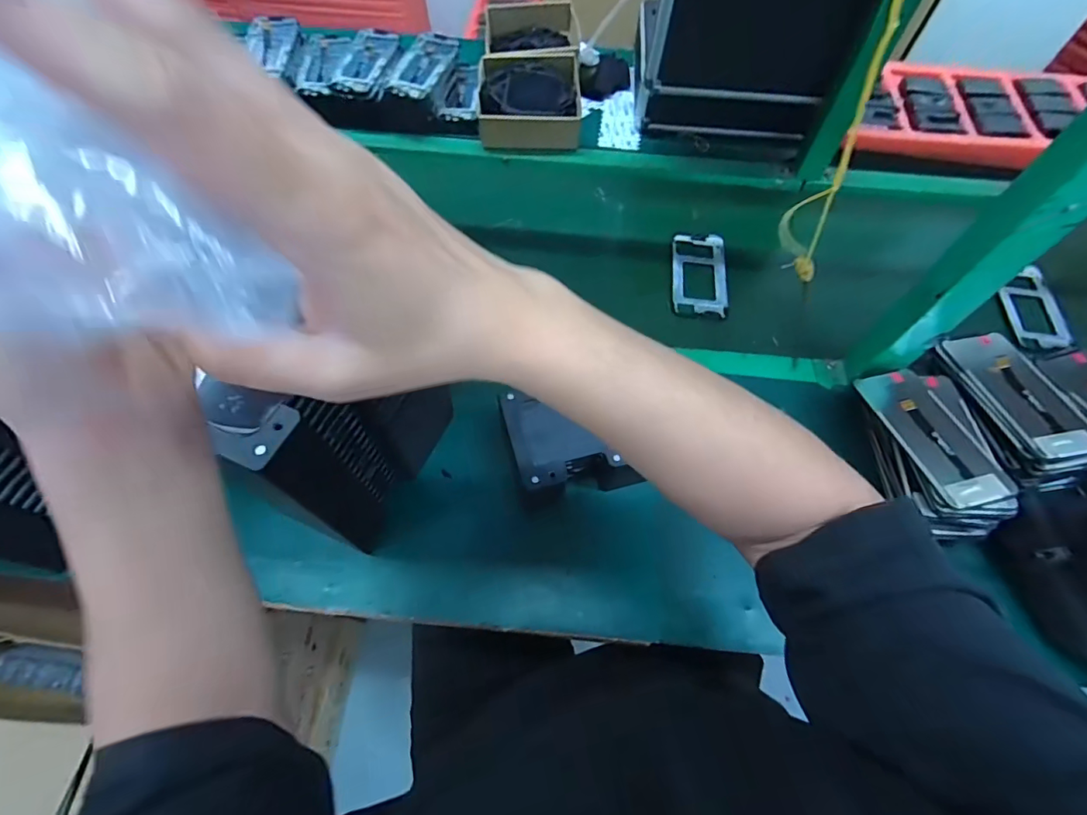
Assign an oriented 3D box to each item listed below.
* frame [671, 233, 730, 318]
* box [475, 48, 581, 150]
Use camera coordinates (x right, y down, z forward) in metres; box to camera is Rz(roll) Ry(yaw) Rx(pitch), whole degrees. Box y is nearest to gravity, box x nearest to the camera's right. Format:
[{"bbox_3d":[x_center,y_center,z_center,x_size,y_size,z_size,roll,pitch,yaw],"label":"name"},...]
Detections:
[{"bbox_3d":[0.222,-0.193,0.689,0.076,0.009,0.147,8,62,3],"label":"frame"},{"bbox_3d":[-0.023,-0.520,0.811,0.167,0.052,0.197,0,61,-1],"label":"box"}]

